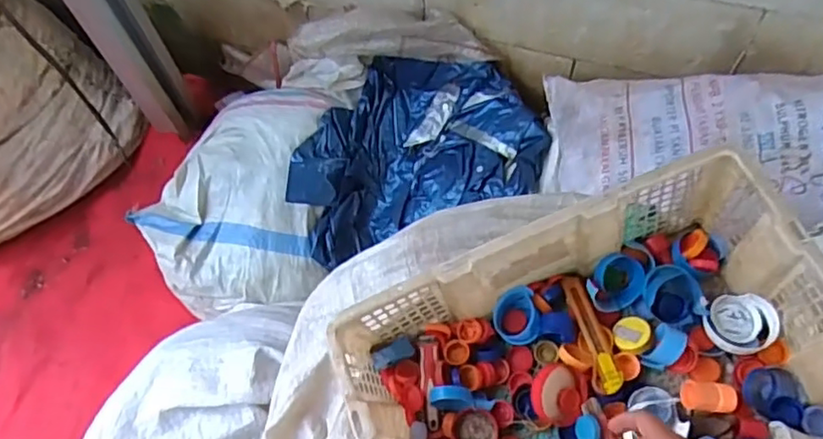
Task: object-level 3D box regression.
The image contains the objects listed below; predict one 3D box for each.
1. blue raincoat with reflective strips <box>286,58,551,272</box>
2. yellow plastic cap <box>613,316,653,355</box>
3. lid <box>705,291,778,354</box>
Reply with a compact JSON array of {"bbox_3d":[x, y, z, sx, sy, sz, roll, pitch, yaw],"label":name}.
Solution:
[{"bbox_3d":[0.000,-0.142,1.334,0.513,0.177,0.444,-11,62,-2],"label":"blue raincoat with reflective strips"},{"bbox_3d":[0.259,0.136,0.734,0.046,0.013,0.043,29,81,37],"label":"yellow plastic cap"},{"bbox_3d":[0.369,0.118,0.705,0.075,0.028,0.069,-2,62,3],"label":"lid"}]

